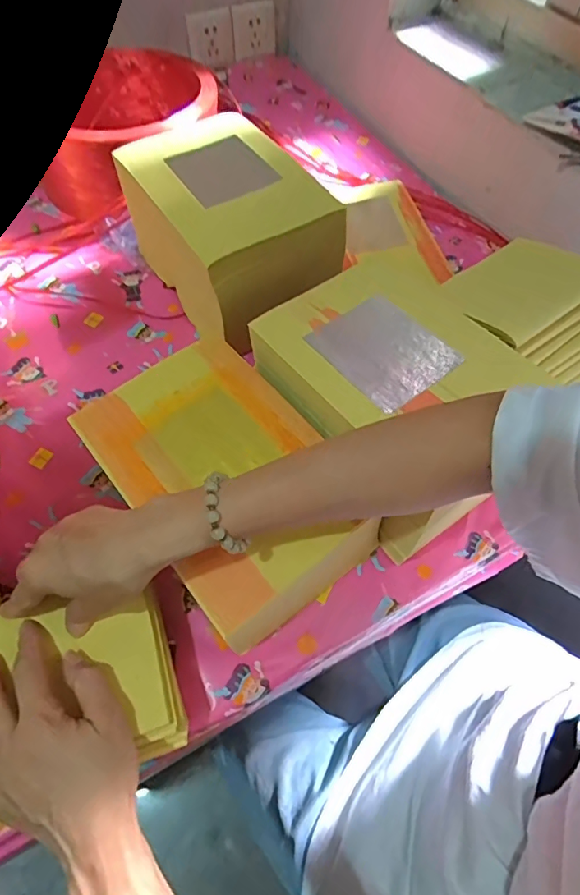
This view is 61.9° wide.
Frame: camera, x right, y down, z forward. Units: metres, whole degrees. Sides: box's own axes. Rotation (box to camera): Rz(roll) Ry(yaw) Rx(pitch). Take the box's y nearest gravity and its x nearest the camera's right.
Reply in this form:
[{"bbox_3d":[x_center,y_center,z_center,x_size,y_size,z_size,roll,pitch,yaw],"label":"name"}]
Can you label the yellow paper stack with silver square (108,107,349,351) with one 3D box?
[{"bbox_3d":[-0.070,-0.248,0.582,0.165,0.154,0.251,-32,66,-19],"label":"yellow paper stack with silver square"}]

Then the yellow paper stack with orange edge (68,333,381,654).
[{"bbox_3d":[-0.056,0.038,0.442,0.160,0.100,0.259,-35,67,-20],"label":"yellow paper stack with orange edge"}]

